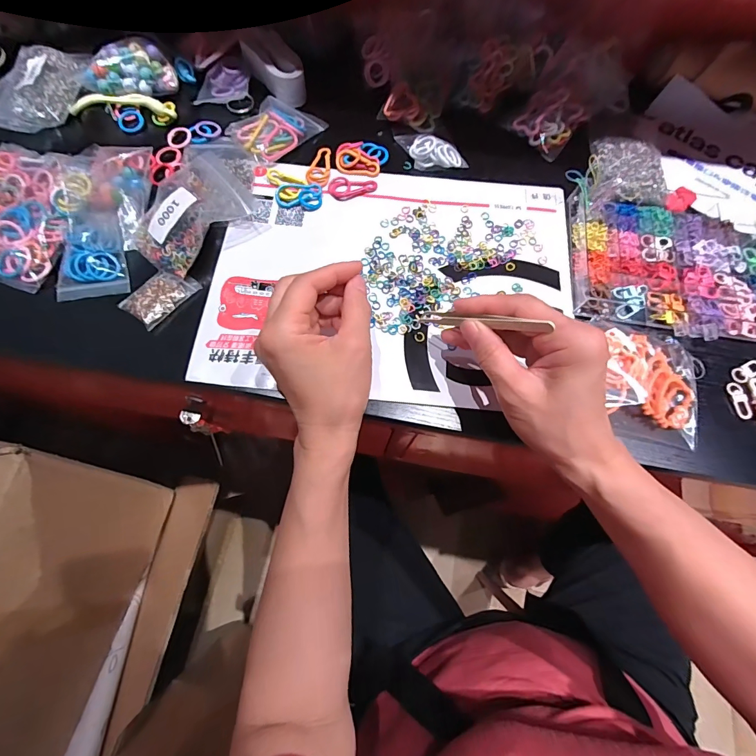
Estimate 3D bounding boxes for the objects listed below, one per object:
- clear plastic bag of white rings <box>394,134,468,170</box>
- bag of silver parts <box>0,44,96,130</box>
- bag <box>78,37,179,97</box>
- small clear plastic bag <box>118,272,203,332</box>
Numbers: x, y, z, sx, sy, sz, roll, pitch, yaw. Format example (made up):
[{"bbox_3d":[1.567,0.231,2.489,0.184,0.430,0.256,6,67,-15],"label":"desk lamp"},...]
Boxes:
[{"bbox_3d":[0.052,-0.234,0.393,0.078,0.014,0.032,32,74,8],"label":"clear plastic bag of white rings"},{"bbox_3d":[-0.363,-0.302,0.393,0.104,0.016,0.135,27,73,6],"label":"bag of silver parts"},{"bbox_3d":[-0.262,-0.326,0.401,0.085,0.028,0.050,-2,72,-3],"label":"bag"},{"bbox_3d":[-0.190,-0.073,0.329,0.036,0.007,0.057,37,74,9],"label":"small clear plastic bag"}]

